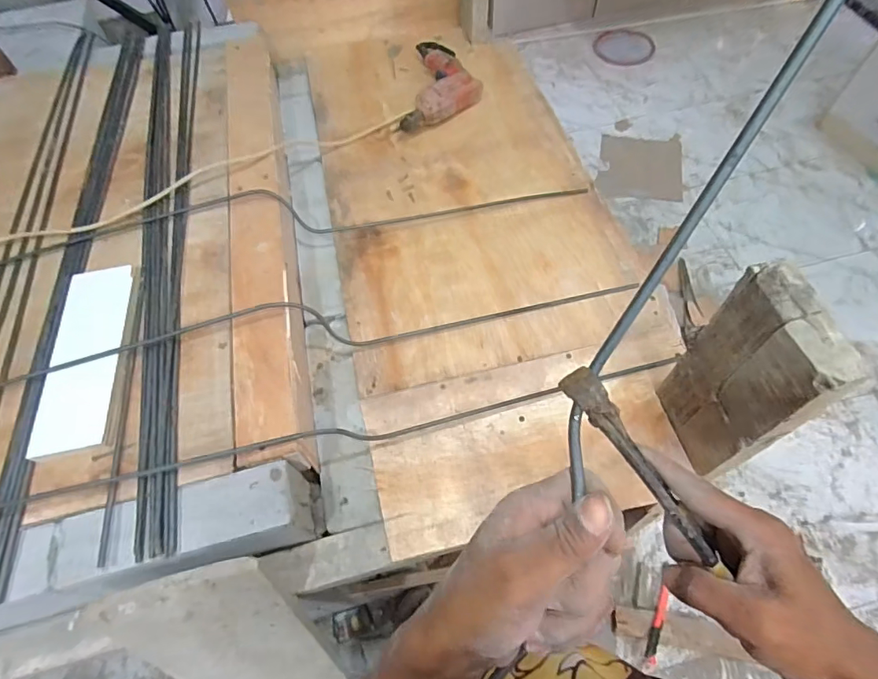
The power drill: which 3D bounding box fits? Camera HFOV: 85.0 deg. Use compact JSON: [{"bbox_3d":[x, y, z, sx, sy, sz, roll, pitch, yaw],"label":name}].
[{"bbox_3d":[0.014,-0.575,1.050,0.162,0.075,0.308,4,60,6],"label":"power drill"}]

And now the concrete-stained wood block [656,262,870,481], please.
[{"bbox_3d":[0.334,0.052,0.534,0.045,0.258,0.140,-11,59,-3],"label":"concrete-stained wood block"}]

